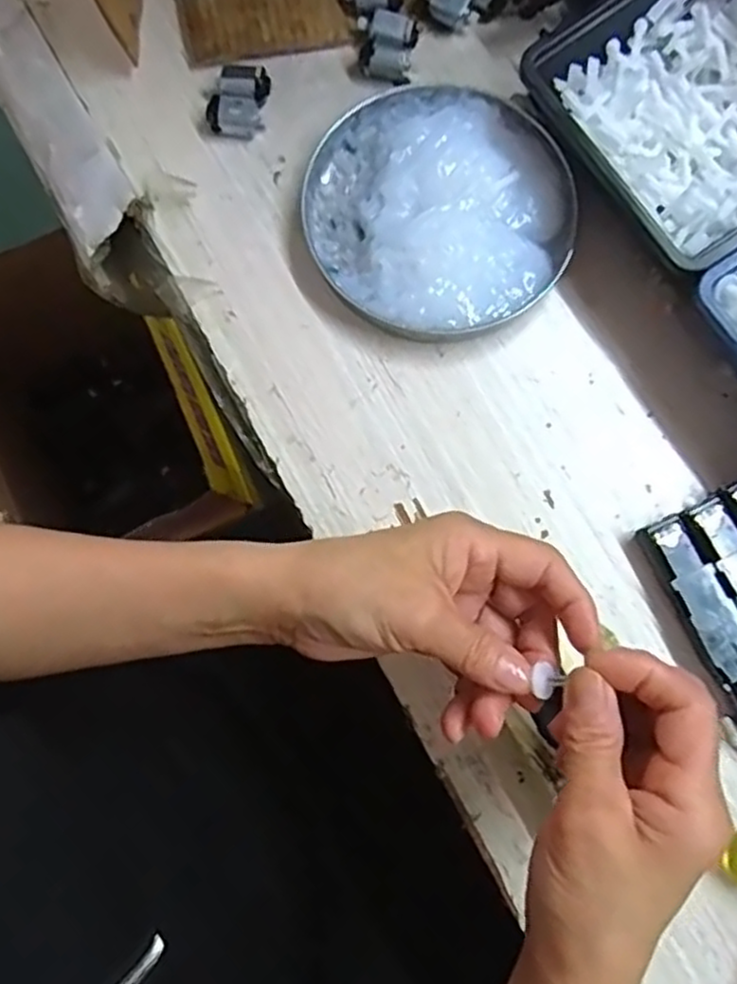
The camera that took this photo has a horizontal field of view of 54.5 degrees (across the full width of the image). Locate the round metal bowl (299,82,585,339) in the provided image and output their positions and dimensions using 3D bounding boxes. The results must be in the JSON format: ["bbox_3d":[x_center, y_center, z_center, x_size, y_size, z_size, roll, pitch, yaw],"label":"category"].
[{"bbox_3d":[0.039,-0.156,0.386,0.139,0.026,0.147,0,80,0],"label":"round metal bowl"}]

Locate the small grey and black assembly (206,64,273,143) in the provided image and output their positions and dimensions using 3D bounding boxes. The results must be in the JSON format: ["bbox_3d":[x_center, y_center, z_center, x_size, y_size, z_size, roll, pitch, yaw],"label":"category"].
[{"bbox_3d":[-0.075,-0.221,0.405,0.032,0.018,0.036,9,80,2],"label":"small grey and black assembly"}]

